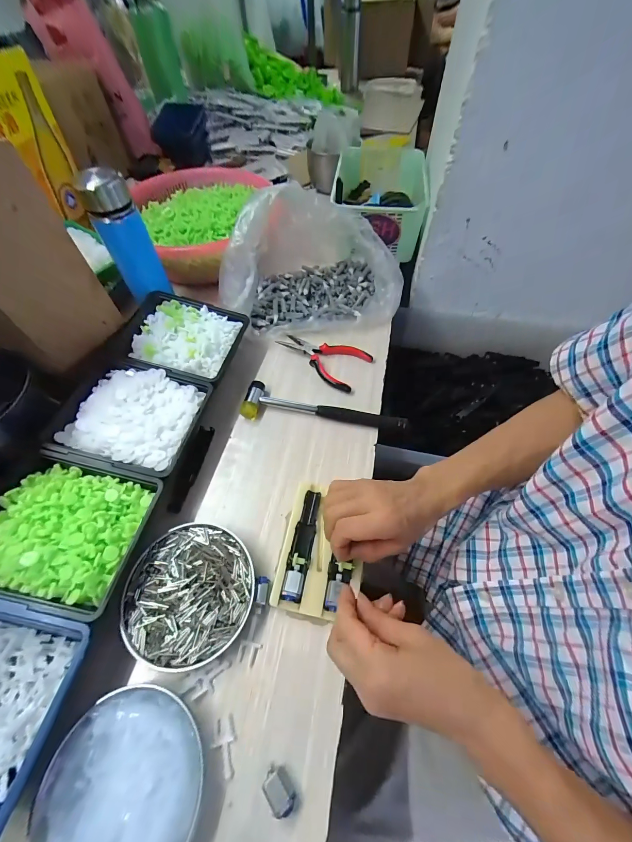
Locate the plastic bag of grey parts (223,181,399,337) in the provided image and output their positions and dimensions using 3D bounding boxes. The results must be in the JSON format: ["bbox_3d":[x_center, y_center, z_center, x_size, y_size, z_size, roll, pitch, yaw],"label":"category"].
[{"bbox_3d":[-0.008,-0.281,0.551,0.290,0.159,0.201,-7,56,-4],"label":"plastic bag of grey parts"}]

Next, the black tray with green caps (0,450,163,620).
[{"bbox_3d":[-0.266,0.114,0.347,0.155,0.051,0.142,12,58,4],"label":"black tray with green caps"}]

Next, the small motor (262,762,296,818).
[{"bbox_3d":[-0.031,0.305,0.270,0.020,0.015,0.028,-36,67,-23],"label":"small motor"}]

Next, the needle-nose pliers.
[{"bbox_3d":[0.010,-0.110,0.534,0.146,0.008,0.088,27,61,18],"label":"needle-nose pliers"}]

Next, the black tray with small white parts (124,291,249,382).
[{"bbox_3d":[-0.202,-0.122,0.504,0.153,0.047,0.142,12,58,4],"label":"black tray with small white parts"}]

